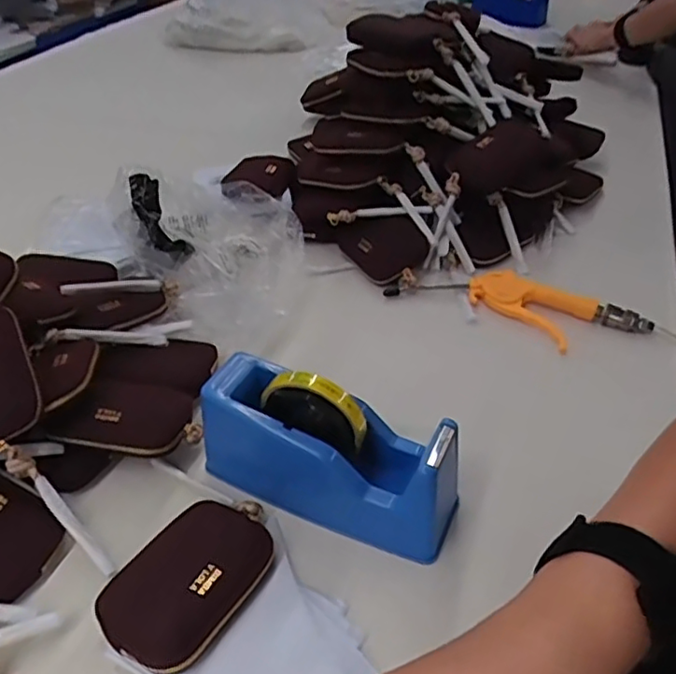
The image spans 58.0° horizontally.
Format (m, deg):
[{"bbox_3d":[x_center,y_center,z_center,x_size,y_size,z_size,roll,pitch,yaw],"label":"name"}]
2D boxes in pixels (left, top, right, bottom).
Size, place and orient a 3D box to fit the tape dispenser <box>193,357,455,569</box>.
[{"bbox_3d":[-0.007,0.086,0.474,0.199,0.114,0.068,17,43,21],"label":"tape dispenser"}]

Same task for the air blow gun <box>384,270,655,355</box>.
[{"bbox_3d":[0.196,-0.038,0.677,0.267,0.026,0.082,21,44,25],"label":"air blow gun"}]

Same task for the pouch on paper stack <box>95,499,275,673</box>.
[{"bbox_3d":[-0.098,0.165,0.424,0.079,0.036,0.129,22,45,26],"label":"pouch on paper stack"}]

